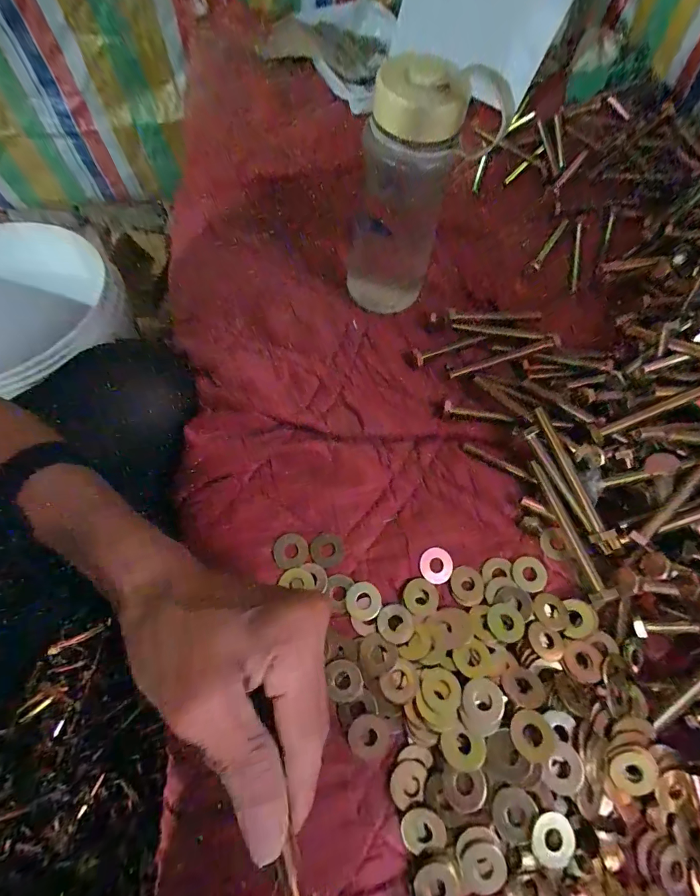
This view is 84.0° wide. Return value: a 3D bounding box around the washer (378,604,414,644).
[{"bbox_3d":[0.031,0.118,0.260,0.023,0.004,0.024,1,66,-3],"label":"washer"}]

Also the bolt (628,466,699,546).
[{"bbox_3d":[0.225,0.023,0.258,0.009,0.008,0.103,40,97,13],"label":"bolt"}]

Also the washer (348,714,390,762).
[{"bbox_3d":[0.012,0.177,0.238,0.025,0.004,0.025,1,81,-6],"label":"washer"}]

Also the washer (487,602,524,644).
[{"bbox_3d":[0.107,0.119,0.266,0.024,0.005,0.024,-12,68,-9],"label":"washer"}]

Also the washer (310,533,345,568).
[{"bbox_3d":[-0.016,0.073,0.280,0.024,0.004,0.023,1,66,-3],"label":"washer"}]

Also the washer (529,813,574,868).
[{"bbox_3d":[0.110,0.212,0.210,0.024,0.004,0.023,1,66,-3],"label":"washer"}]

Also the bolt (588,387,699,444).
[{"bbox_3d":[0.230,-0.032,0.282,0.103,0.011,0.015,-27,66,23],"label":"bolt"}]

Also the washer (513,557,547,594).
[{"bbox_3d":[0.130,0.091,0.281,0.024,0.004,0.024,-13,68,-9],"label":"washer"}]

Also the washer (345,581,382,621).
[{"bbox_3d":[0.009,0.105,0.266,0.024,0.004,0.024,1,66,-3],"label":"washer"}]

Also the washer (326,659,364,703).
[{"bbox_3d":[-0.003,0.147,0.246,0.022,0.004,0.023,1,66,-3],"label":"washer"}]

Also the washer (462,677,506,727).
[{"bbox_3d":[0.082,0.155,0.237,0.026,0.004,0.025,1,66,-3],"label":"washer"}]

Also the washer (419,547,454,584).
[{"bbox_3d":[0.063,0.085,0.281,0.025,0.004,0.024,1,66,-3],"label":"washer"}]

